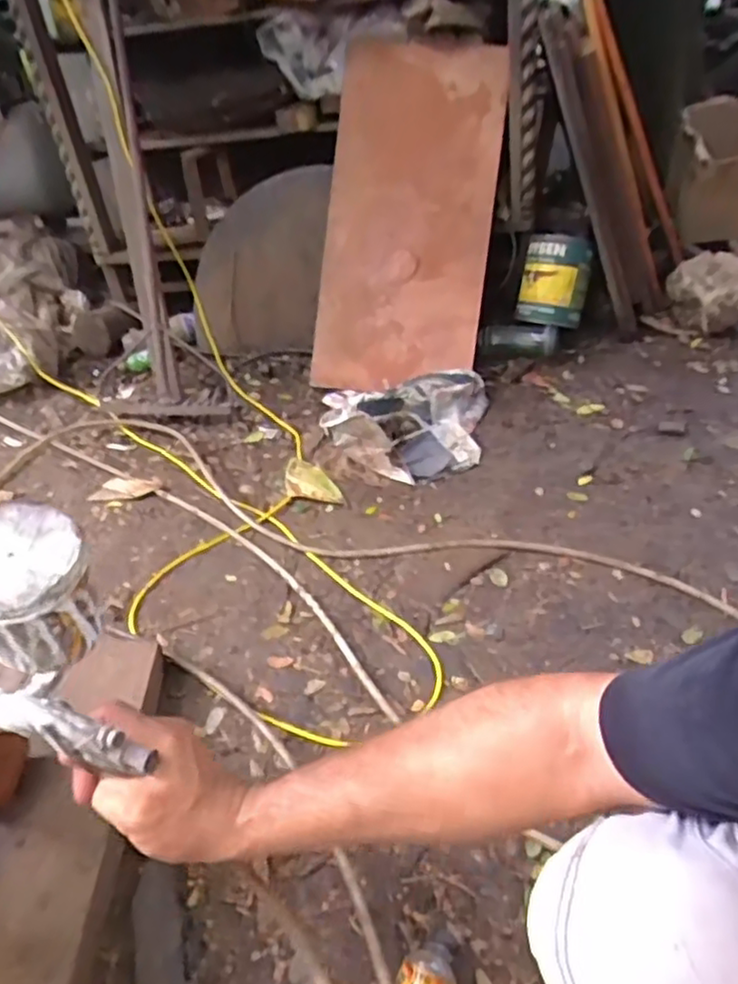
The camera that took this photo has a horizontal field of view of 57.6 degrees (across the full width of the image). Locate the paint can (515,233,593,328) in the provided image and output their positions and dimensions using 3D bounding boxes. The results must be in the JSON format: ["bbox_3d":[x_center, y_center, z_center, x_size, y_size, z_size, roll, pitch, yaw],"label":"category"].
[{"bbox_3d":[0.462,-0.524,1.661,0.163,0.212,0.156,11,22,22],"label":"paint can"}]

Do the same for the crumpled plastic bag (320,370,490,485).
[{"bbox_3d":[0.063,-0.169,1.450,0.363,0.128,0.314,2,39,10],"label":"crumpled plastic bag"}]

